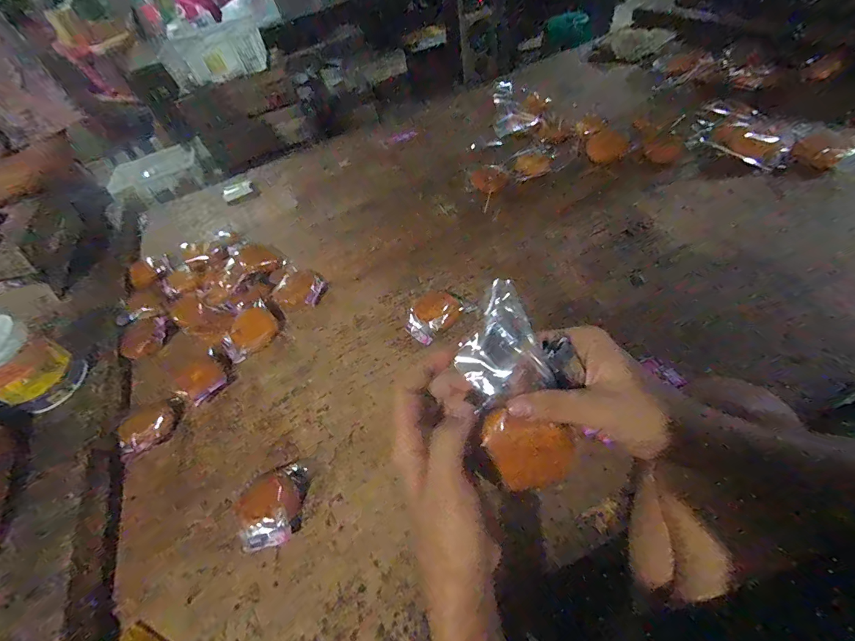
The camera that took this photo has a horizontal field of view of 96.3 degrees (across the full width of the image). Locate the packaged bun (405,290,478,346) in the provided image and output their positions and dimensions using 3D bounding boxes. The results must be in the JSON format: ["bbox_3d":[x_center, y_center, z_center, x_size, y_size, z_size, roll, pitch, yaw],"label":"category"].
[{"bbox_3d":[0.021,-0.008,0.639,0.119,0.044,0.062,-31,52,-12],"label":"packaged bun"}]

